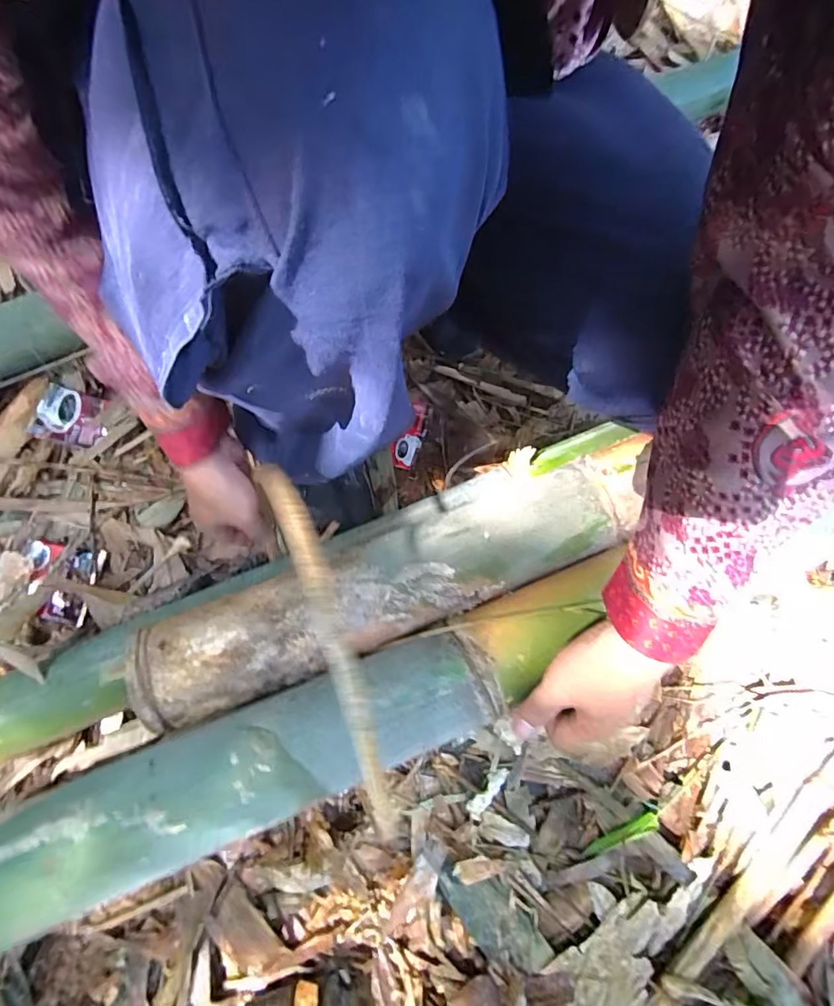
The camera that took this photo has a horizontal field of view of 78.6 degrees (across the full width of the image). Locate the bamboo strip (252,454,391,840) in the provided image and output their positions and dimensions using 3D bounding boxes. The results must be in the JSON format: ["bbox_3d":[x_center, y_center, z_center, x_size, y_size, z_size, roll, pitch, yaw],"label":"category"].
[{"bbox_3d":[-0.059,0.089,0.340,0.026,0.028,0.256,-19,81,-7],"label":"bamboo strip"}]

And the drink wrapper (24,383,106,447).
[{"bbox_3d":[-0.422,-0.106,0.620,0.081,0.017,0.069,11,74,1],"label":"drink wrapper"}]

